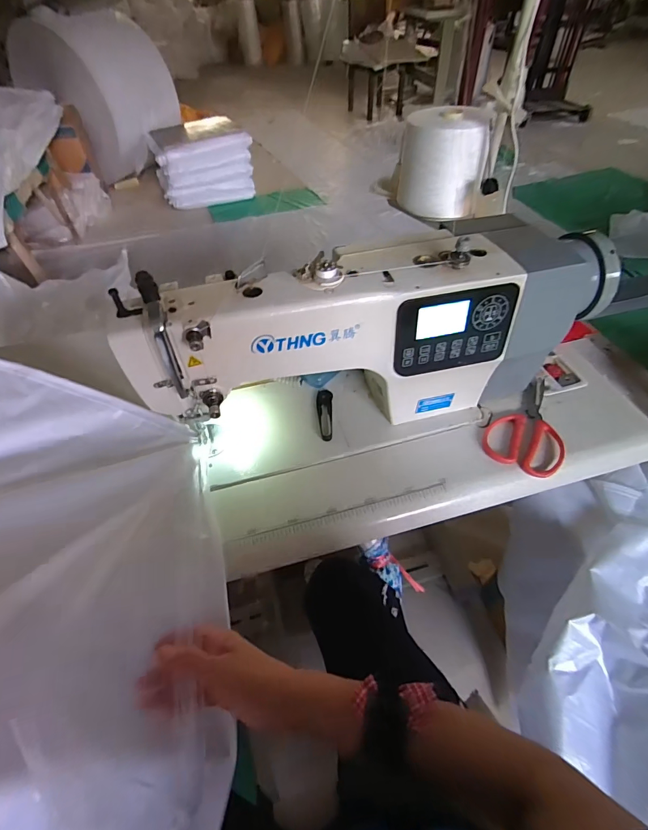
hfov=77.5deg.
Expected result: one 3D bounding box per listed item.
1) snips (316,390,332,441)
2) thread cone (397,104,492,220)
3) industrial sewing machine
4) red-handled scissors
[{"bbox_3d":[0.001,-0.002,0.615,0.024,0.005,0.101,0,50,2],"label":"snips"},{"bbox_3d":[0.220,-0.472,0.760,0.150,0.151,0.122,8,51,8],"label":"thread cone"},{"bbox_3d":[0.071,-0.093,0.535,0.592,0.243,0.149,-16,52,-11],"label":"industrial sewing machine"},{"bbox_3d":[0.309,0.009,0.590,0.101,0.012,0.185,30,57,24],"label":"red-handled scissors"}]

